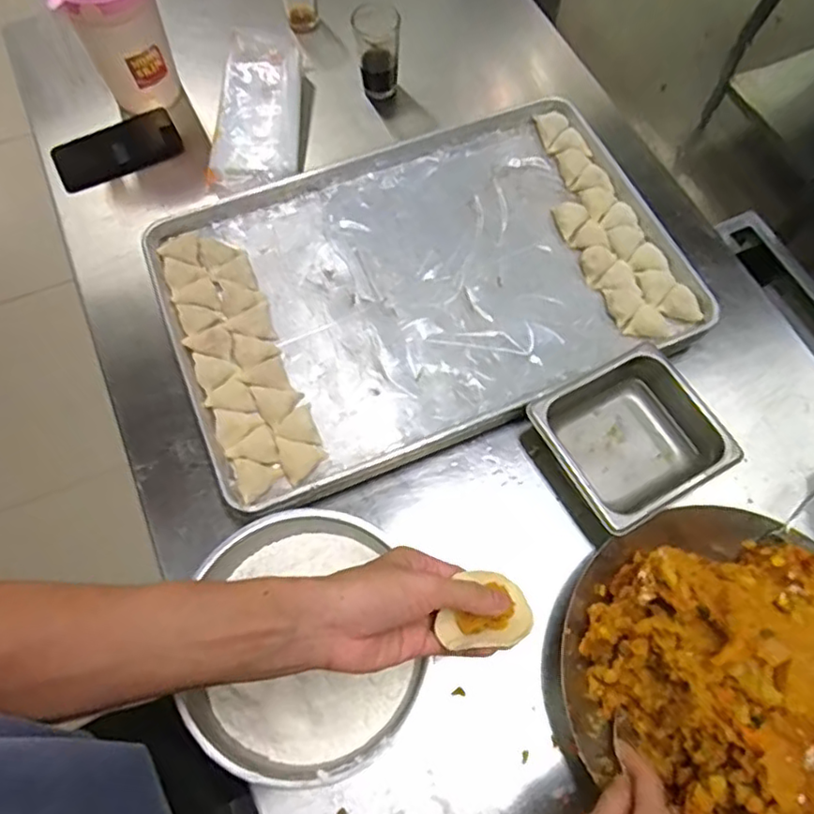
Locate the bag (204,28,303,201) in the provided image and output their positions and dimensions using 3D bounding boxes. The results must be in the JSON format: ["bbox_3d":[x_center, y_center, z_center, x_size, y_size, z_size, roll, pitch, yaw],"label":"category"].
[{"bbox_3d":[-0.209,-0.412,0.884,0.121,0.047,0.279,0,66,0],"label":"bag"}]

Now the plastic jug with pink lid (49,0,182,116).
[{"bbox_3d":[-0.385,-0.499,0.830,0.115,0.173,0.099,-23,68,-10],"label":"plastic jug with pink lid"}]

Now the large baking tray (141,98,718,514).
[{"bbox_3d":[0.021,-0.154,0.757,0.602,0.042,0.402,-22,68,-10],"label":"large baking tray"}]

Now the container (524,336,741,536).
[{"bbox_3d":[0.238,0.035,0.670,0.170,0.067,0.153,-28,69,-12],"label":"container"}]

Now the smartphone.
[{"bbox_3d":[-0.411,-0.365,0.891,0.173,0.015,0.071,-29,96,-18],"label":"smartphone"}]

